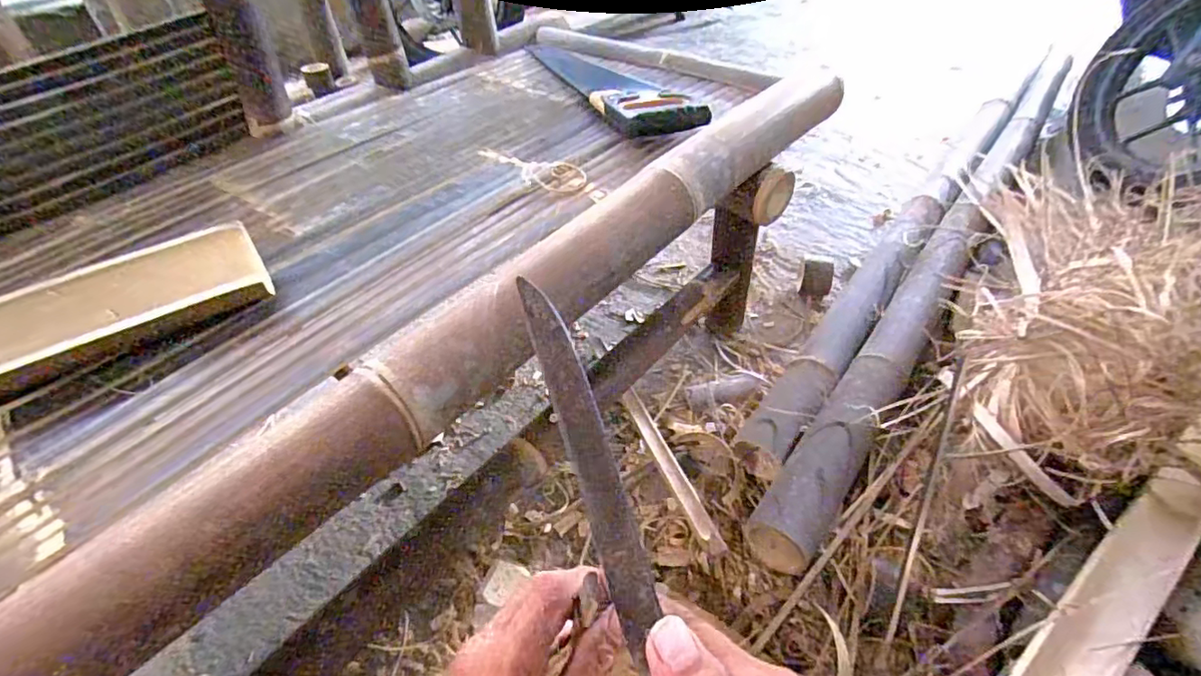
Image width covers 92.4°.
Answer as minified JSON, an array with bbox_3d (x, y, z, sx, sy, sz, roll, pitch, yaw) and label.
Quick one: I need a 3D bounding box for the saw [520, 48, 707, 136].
[{"bbox_3d":[0.005,-0.372,0.825,0.104,0.032,0.398,-19,46,-15],"label":"saw"}]

